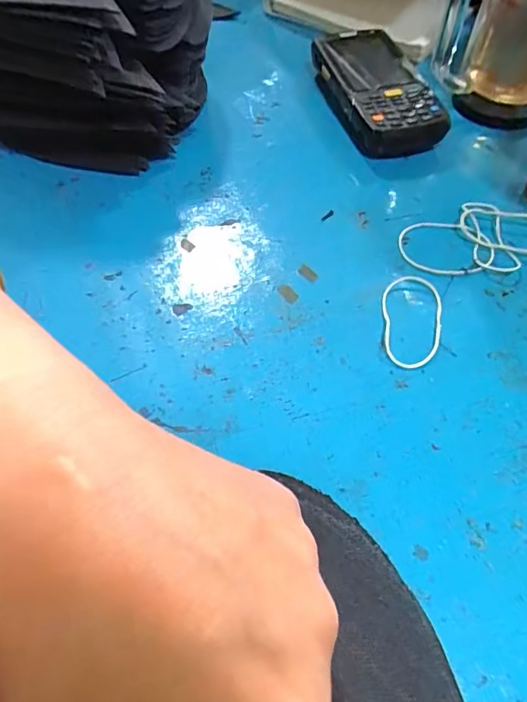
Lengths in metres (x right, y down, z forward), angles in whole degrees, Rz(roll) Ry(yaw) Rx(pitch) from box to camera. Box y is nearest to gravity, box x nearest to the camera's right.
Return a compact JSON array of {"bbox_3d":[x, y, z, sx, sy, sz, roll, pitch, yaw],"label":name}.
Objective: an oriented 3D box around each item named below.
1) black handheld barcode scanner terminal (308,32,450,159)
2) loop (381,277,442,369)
[{"bbox_3d":[0.089,-0.215,0.389,0.069,0.029,0.145,-10,56,-8],"label":"black handheld barcode scanner terminal"},{"bbox_3d":[0.087,-0.020,0.277,0.036,0.004,0.069,11,56,7],"label":"loop"}]

